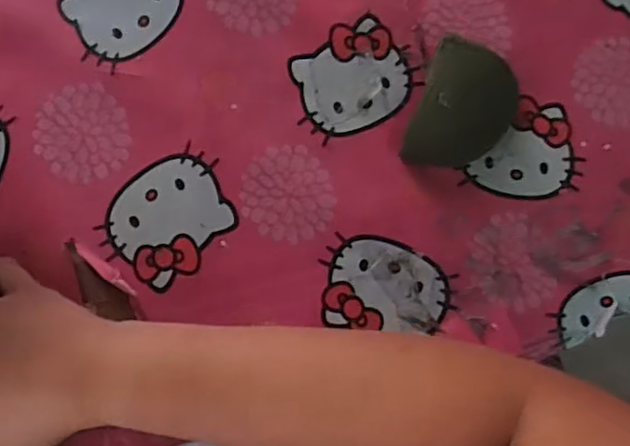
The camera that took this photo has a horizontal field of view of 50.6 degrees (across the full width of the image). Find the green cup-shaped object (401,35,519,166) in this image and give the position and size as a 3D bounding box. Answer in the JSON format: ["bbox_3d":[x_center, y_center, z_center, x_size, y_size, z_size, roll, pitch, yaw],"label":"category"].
[{"bbox_3d":[0.104,-0.077,0.457,0.068,0.033,0.088,19,82,-1],"label":"green cup-shaped object"}]

